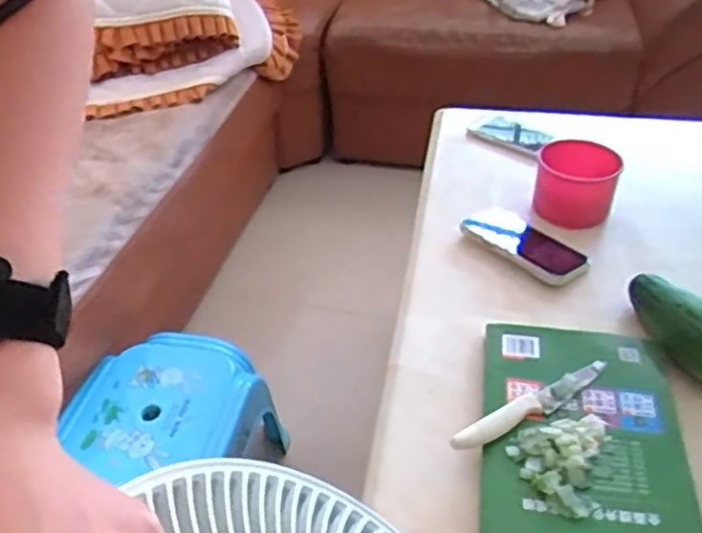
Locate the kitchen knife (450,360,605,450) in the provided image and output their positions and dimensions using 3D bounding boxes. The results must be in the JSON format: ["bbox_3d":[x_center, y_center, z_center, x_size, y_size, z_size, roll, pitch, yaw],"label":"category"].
[{"bbox_3d":[0.156,0.117,0.596,0.166,0.018,0.022,-20,42,-22],"label":"kitchen knife"}]

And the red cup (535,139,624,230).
[{"bbox_3d":[0.266,-0.096,0.824,0.092,0.095,0.083,14,41,18],"label":"red cup"}]

